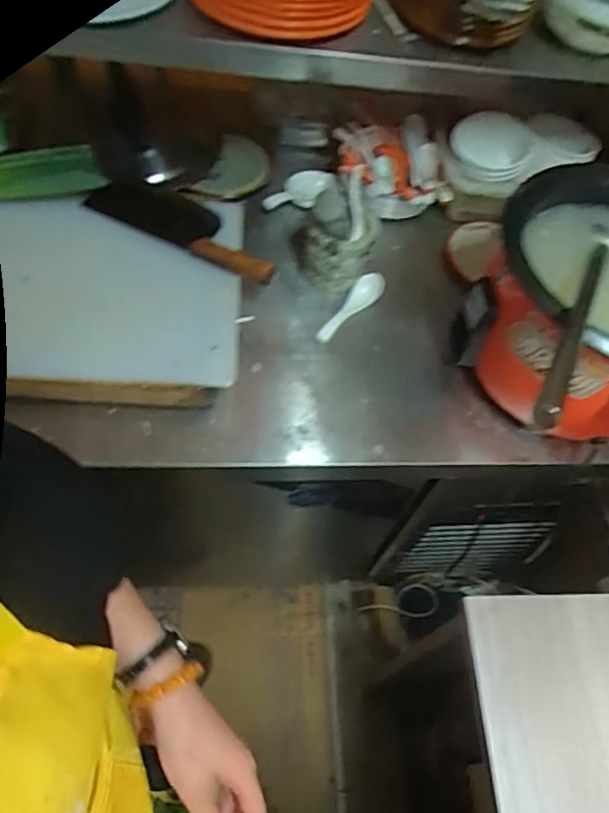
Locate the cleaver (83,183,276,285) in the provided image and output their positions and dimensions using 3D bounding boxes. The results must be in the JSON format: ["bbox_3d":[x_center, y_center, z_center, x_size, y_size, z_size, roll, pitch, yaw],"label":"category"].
[{"bbox_3d":[-0.159,-0.259,0.893,0.303,0.039,0.089,30,59,15],"label":"cleaver"}]

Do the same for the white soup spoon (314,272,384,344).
[{"bbox_3d":[0.071,-0.148,0.920,0.035,0.045,0.154,32,60,17],"label":"white soup spoon"}]

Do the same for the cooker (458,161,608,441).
[{"bbox_3d":[0.387,-0.117,0.805,0.311,0.221,0.336,-29,63,-21],"label":"cooker"}]

